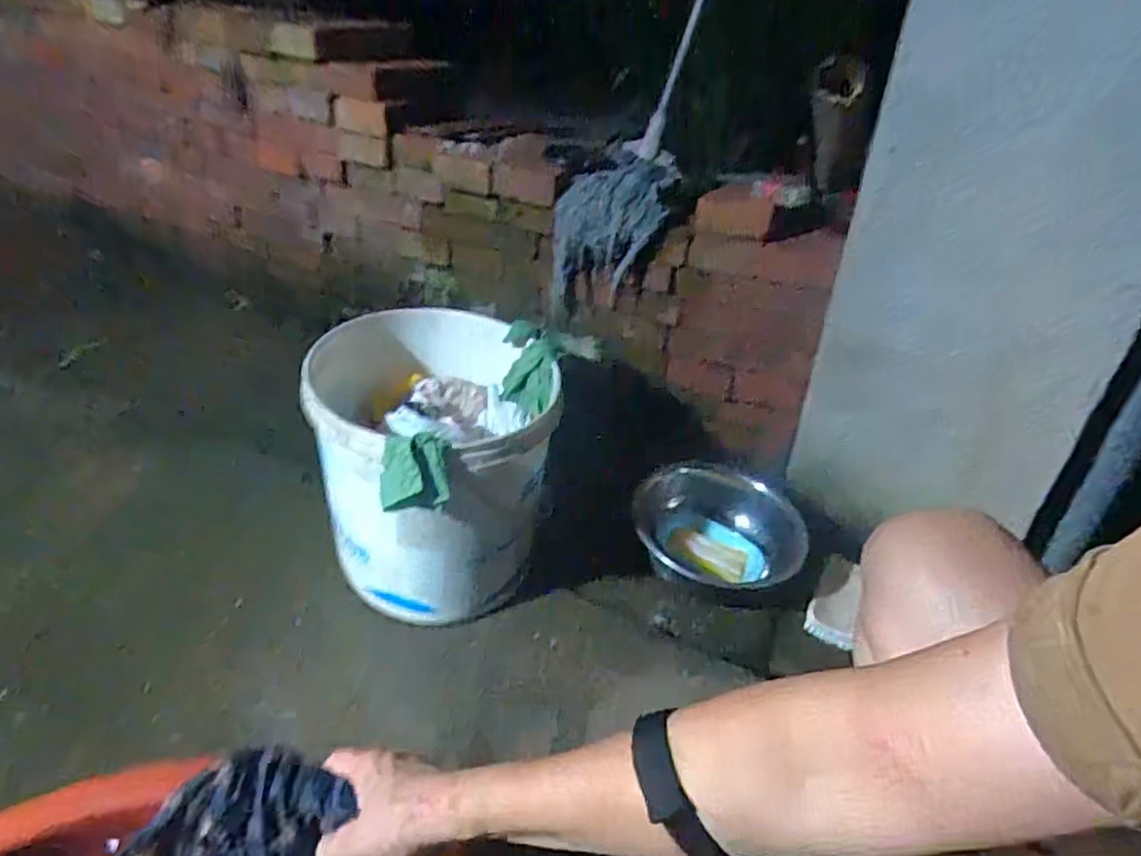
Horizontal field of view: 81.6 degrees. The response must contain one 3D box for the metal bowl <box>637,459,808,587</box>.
[{"bbox_3d":[0.196,0.134,0.892,0.230,0.076,0.230,4,32,1],"label":"metal bowl"}]

